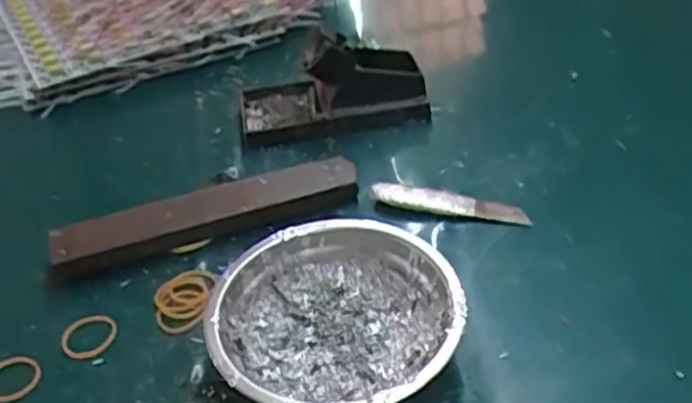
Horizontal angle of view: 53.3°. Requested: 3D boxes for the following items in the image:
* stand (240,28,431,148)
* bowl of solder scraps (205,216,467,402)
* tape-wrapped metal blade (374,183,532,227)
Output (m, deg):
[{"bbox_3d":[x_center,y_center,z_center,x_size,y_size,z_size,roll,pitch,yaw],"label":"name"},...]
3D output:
[{"bbox_3d":[-0.011,-0.094,0.535,0.146,0.069,0.066,-13,40,-8],"label":"stand"},{"bbox_3d":[-0.004,0.065,0.358,0.120,0.042,0.122,-4,39,3],"label":"bowl of solder scraps"},{"bbox_3d":[0.068,0.000,0.454,0.102,0.016,0.020,4,40,14],"label":"tape-wrapped metal blade"}]

